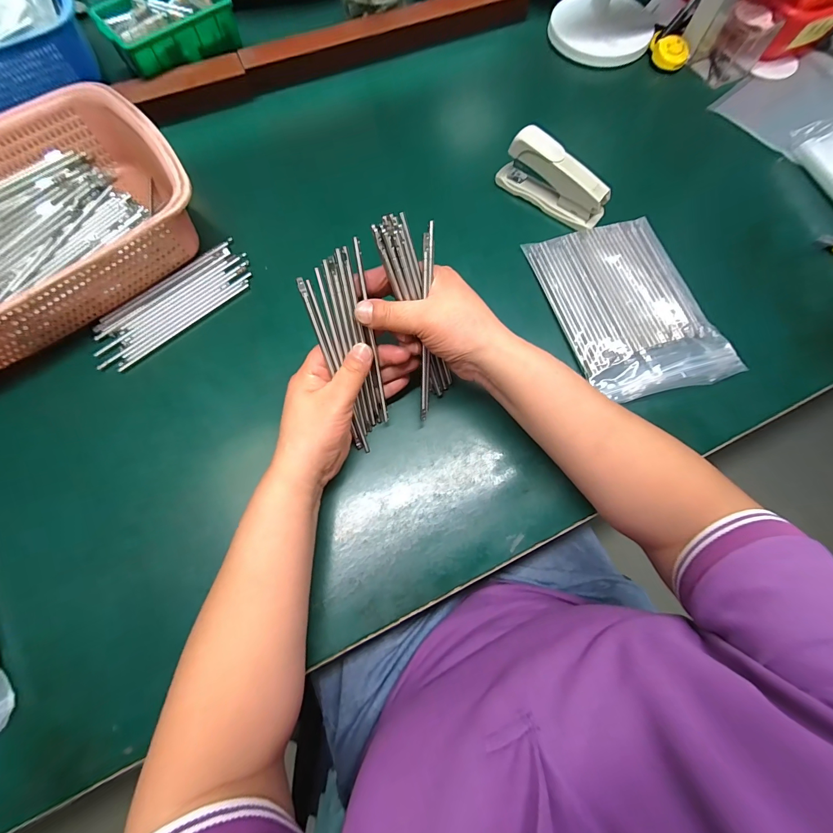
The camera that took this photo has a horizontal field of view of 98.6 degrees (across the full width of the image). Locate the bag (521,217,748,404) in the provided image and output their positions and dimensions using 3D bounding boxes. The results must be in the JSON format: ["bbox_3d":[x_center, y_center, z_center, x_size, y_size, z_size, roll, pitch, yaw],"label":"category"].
[{"bbox_3d":[0.206,-0.112,0.350,0.133,0.014,0.190,-16,69,-5],"label":"bag"}]

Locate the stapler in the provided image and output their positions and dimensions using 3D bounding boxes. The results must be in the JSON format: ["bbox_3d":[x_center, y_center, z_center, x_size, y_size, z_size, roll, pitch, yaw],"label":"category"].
[{"bbox_3d":[0.146,-0.253,0.379,0.119,0.046,0.031,41,76,12],"label":"stapler"}]

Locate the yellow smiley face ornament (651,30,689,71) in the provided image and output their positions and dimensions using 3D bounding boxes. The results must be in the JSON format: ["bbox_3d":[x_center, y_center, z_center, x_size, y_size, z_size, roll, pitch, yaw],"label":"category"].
[{"bbox_3d":[0.333,-0.484,0.476,0.052,0.025,0.031,36,75,10],"label":"yellow smiley face ornament"}]

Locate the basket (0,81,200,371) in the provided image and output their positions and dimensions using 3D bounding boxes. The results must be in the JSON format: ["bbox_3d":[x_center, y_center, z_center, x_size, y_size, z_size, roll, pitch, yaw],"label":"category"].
[{"bbox_3d":[-0.368,-0.179,0.346,0.295,0.072,0.228,-34,75,-11],"label":"basket"}]

